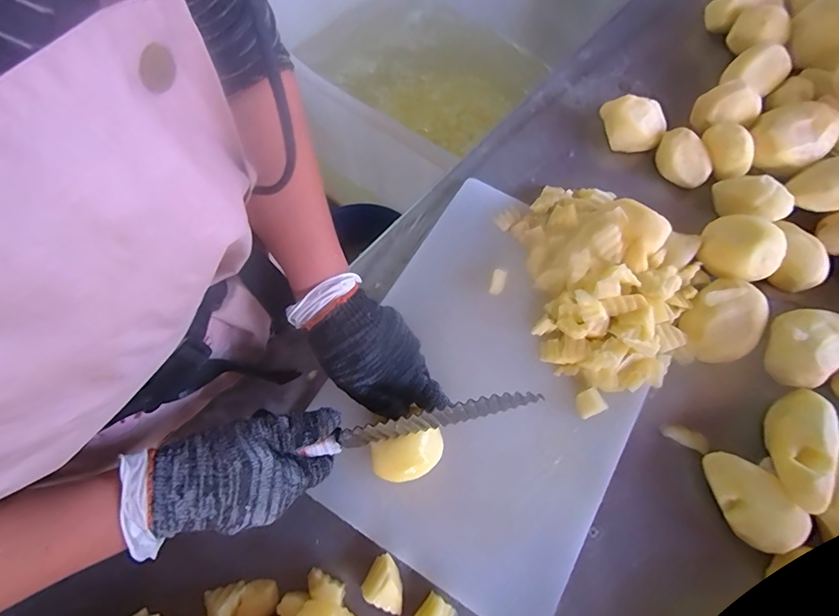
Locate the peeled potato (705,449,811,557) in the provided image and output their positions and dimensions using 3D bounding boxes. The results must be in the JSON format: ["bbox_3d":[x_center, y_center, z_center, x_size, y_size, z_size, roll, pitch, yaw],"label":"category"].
[{"bbox_3d":[0.261,0.153,0.337,0.037,0.046,0.074,-24,71,-9],"label":"peeled potato"}]

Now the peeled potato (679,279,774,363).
[{"bbox_3d":[0.284,0.013,0.399,0.081,0.037,0.066,-30,72,-11],"label":"peeled potato"}]

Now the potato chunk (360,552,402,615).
[{"bbox_3d":[-0.024,0.214,0.329,0.035,0.024,0.031,31,72,11],"label":"potato chunk"}]

